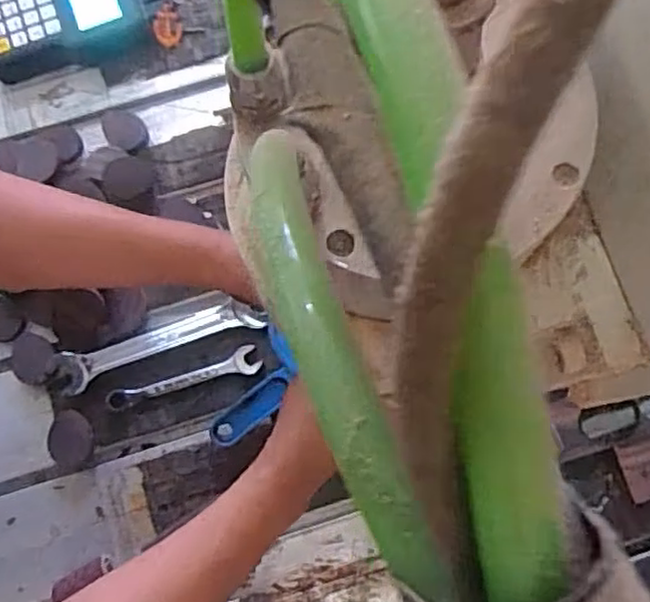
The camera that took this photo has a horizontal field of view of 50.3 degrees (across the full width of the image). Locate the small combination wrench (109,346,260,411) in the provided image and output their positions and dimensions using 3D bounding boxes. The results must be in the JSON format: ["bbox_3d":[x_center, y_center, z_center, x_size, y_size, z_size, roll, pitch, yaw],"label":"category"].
[{"bbox_3d":[-0.119,0.068,0.585,0.130,0.008,0.023,-18,77,-4],"label":"small combination wrench"}]

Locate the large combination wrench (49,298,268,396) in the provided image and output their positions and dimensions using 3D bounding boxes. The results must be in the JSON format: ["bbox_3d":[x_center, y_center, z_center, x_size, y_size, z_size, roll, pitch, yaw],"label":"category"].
[{"bbox_3d":[-0.143,0.036,0.585,0.185,0.009,0.032,-19,77,-4],"label":"large combination wrench"}]

